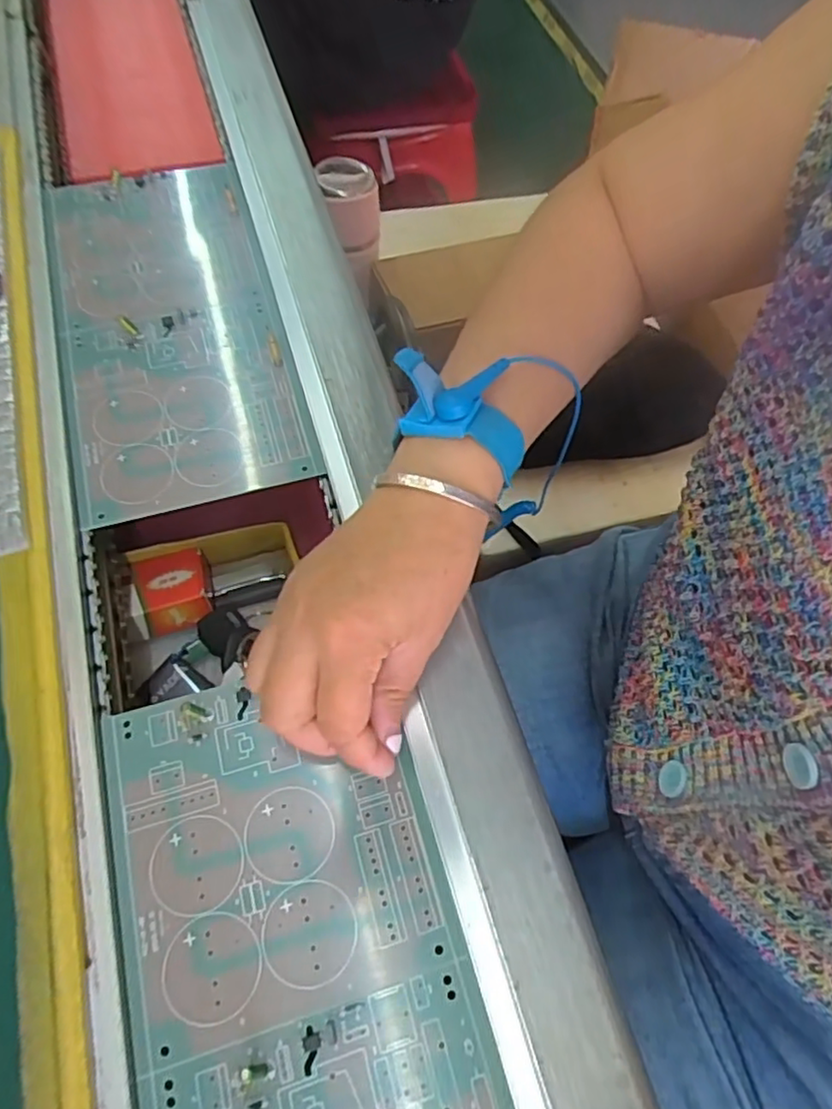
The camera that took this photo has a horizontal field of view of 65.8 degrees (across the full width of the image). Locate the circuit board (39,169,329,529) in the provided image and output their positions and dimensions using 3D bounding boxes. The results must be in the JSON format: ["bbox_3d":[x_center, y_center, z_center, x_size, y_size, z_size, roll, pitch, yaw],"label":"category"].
[{"bbox_3d":[-0.144,-0.140,0.378,0.121,0.006,0.255,-15,67,-9],"label":"circuit board"}]

